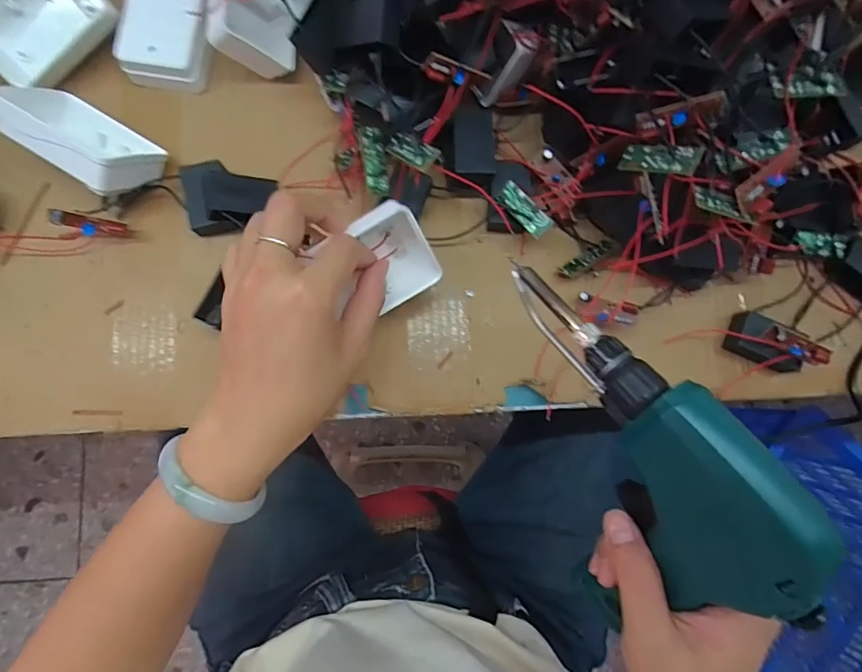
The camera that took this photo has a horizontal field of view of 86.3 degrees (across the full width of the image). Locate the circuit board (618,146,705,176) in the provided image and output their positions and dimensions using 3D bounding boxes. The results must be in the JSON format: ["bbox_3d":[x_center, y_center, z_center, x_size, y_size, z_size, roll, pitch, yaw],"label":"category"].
[{"bbox_3d":[0.133,-0.103,0.269,0.007,0.046,0.016,33,85,-44],"label":"circuit board"}]

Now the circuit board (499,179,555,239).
[{"bbox_3d":[0.066,-0.089,0.323,0.016,0.004,0.045,-45,70,20],"label":"circuit board"}]

